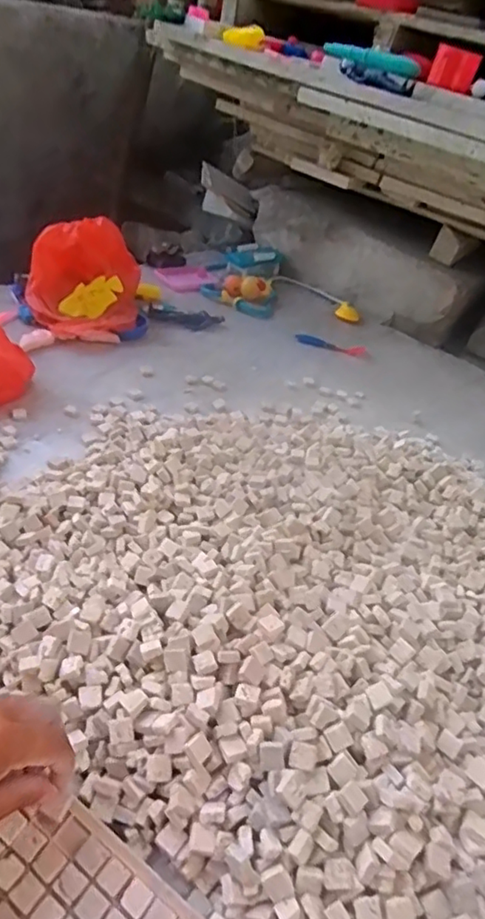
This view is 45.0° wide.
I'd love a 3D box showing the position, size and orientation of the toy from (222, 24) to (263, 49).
[{"bbox_3d":[0.001,-0.692,0.956,0.066,0.026,0.035,9,38,-3],"label":"toy"}]

